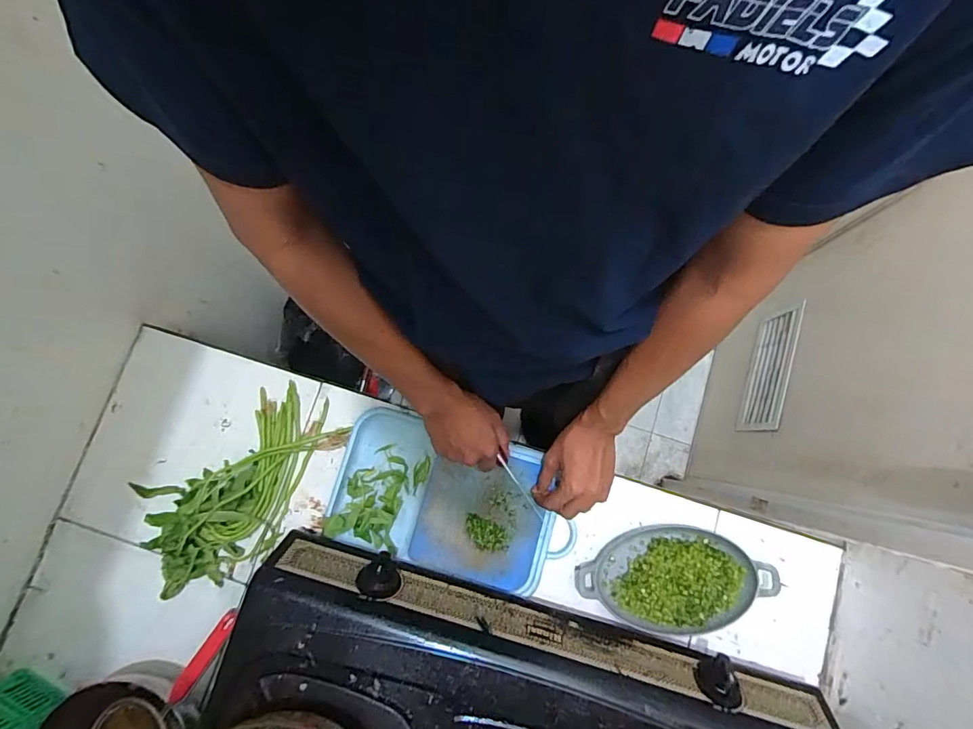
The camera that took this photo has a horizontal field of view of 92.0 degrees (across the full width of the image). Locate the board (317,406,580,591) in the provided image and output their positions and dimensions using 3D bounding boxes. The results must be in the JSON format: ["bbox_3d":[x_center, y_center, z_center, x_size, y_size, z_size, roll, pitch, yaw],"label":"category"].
[{"bbox_3d":[-0.052,0.185,0.647,0.308,0.031,0.186,15,81,4],"label":"board"}]

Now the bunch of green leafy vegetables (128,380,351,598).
[{"bbox_3d":[-0.344,0.170,0.647,0.302,0.050,0.170,-42,82,-6],"label":"bunch of green leafy vegetables"}]

